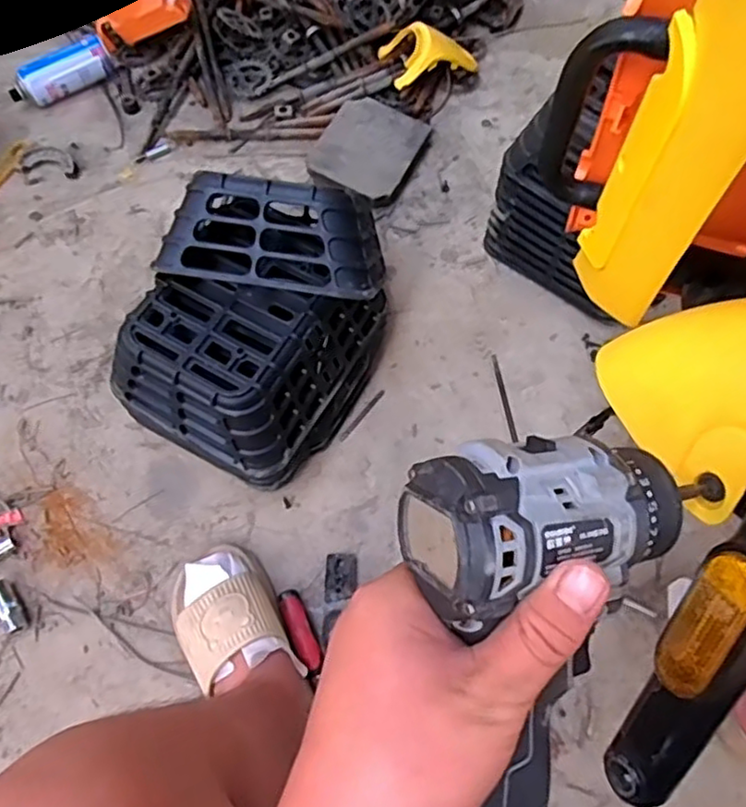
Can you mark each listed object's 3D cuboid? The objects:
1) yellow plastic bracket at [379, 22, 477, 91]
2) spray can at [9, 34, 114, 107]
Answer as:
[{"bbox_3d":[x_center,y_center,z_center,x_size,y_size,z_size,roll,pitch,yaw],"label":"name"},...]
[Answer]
[{"bbox_3d":[0.102,-0.660,1.200,0.178,0.082,0.115,-24,67,-11],"label":"yellow plastic bracket"},{"bbox_3d":[-0.570,-0.605,1.193,0.186,0.065,0.070,-28,68,-12],"label":"spray can"}]

